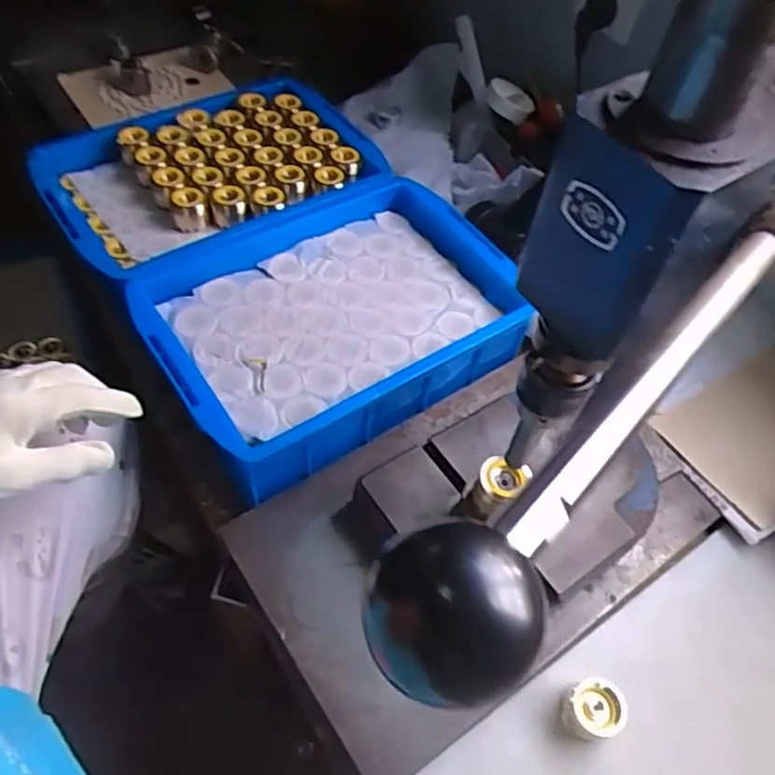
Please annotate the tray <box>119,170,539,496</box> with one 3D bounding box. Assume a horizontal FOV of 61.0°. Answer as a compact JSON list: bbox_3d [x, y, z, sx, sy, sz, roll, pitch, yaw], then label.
[{"bbox_3d":[-0.049,-0.069,0.672,0.364,0.088,0.247,-27,60,-22],"label":"tray"}]

